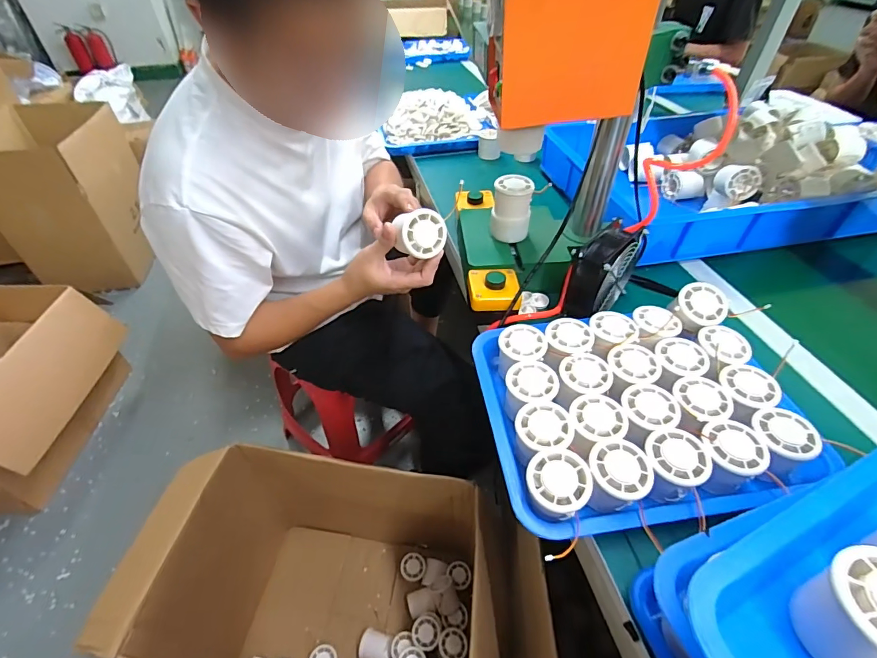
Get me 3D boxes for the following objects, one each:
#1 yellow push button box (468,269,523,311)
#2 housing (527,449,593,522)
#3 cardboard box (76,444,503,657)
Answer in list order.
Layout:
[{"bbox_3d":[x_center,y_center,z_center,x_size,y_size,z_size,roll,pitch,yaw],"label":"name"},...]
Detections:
[{"bbox_3d":[0.078,-0.057,0.591,0.067,0.035,0.066,-3,45,-3],"label":"yellow push button box"},{"bbox_3d":[0.110,0.148,0.399,0.055,0.046,0.053,0,45,0],"label":"housing"},{"bbox_3d":[-0.217,0.525,0.808,0.645,0.416,0.450,6,46,6],"label":"cardboard box"}]

